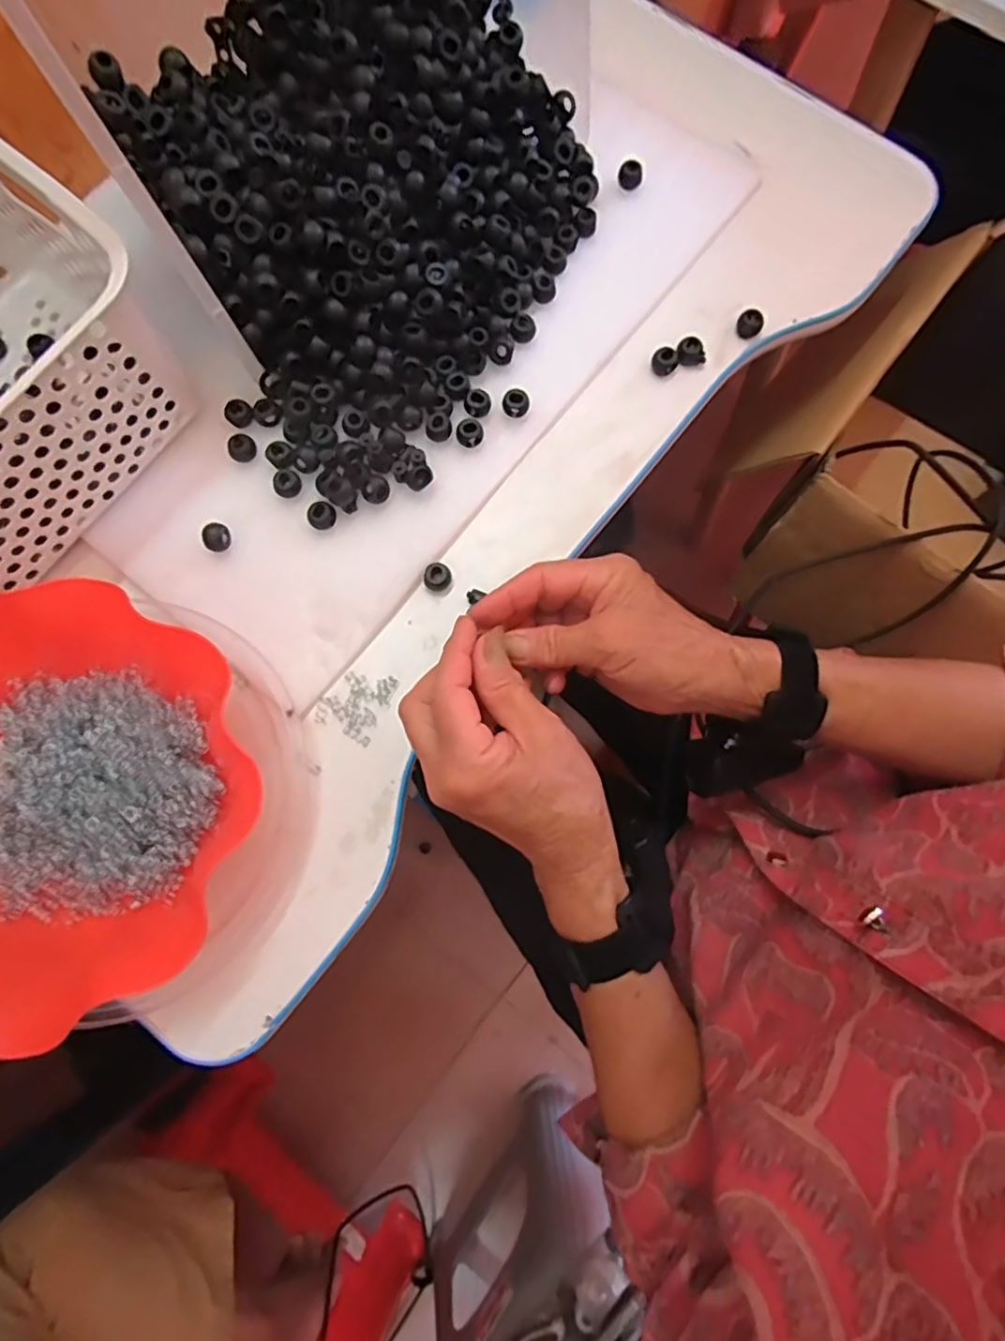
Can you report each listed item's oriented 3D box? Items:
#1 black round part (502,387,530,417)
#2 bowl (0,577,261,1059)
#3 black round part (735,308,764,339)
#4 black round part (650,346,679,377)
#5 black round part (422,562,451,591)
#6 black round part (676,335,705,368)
[{"bbox_3d":[0.009,-0.178,0.413,0.017,0.015,0.014,-2,78,0],"label":"black round part"},{"bbox_3d":[-0.247,0.071,0.337,0.202,0.069,0.213,0,78,0],"label":"bowl"},{"bbox_3d":[0.174,-0.244,0.438,0.018,0.015,0.018,0,78,0],"label":"black round part"},{"bbox_3d":[0.112,-0.214,0.431,0.017,0.015,0.016,0,78,0],"label":"black round part"},{"bbox_3d":[-0.042,-0.060,0.395,0.018,0.008,0.015,-12,78,-2],"label":"black round part"},{"bbox_3d":[0.131,-0.220,0.432,0.020,0.014,0.017,17,78,4],"label":"black round part"}]

